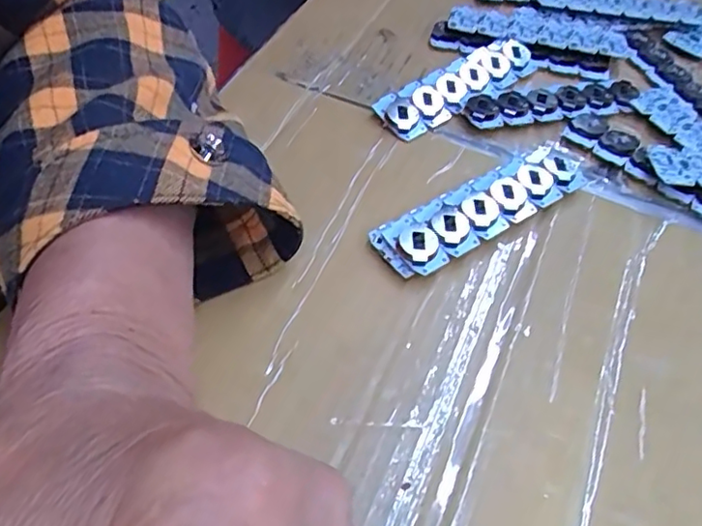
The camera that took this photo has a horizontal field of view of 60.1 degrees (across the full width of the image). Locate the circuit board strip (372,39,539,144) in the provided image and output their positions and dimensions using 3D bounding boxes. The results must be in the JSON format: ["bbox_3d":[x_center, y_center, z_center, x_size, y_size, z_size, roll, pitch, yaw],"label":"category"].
[{"bbox_3d":[0.061,-0.100,0.339,0.108,0.012,0.030,-31,60,-24],"label":"circuit board strip"}]

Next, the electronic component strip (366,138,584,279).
[{"bbox_3d":[0.064,-0.027,0.286,0.119,0.013,0.031,-29,60,-23],"label":"electronic component strip"}]

